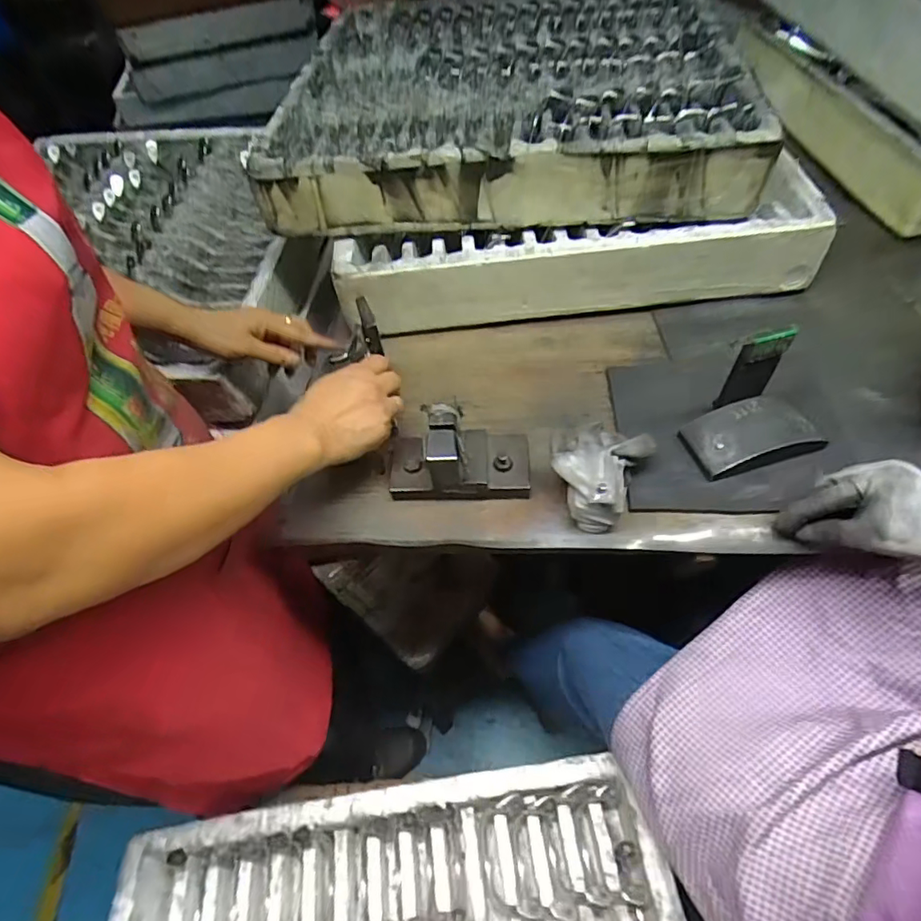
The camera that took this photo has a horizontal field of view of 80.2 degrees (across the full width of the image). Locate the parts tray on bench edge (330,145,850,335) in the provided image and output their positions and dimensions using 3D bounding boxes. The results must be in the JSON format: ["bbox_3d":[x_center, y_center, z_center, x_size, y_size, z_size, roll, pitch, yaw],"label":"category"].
[{"bbox_3d":[0.130,-0.225,0.633,0.532,0.097,0.087,-6,53,0],"label":"parts tray on bench edge"}]

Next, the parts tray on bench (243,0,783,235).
[{"bbox_3d":[0.065,-0.455,0.684,0.528,0.089,0.472,3,53,7],"label":"parts tray on bench"}]

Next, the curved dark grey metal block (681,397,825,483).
[{"bbox_3d":[0.270,-0.023,0.508,0.111,0.028,0.063,-15,53,-7],"label":"curved dark grey metal block"}]

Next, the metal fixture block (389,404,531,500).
[{"bbox_3d":[-0.002,-0.007,0.505,0.129,0.075,0.064,1,53,6],"label":"metal fixture block"}]

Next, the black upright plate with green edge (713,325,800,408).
[{"bbox_3d":[0.260,-0.080,0.484,0.043,0.087,0.009,-6,54,-4],"label":"black upright plate with green edge"}]

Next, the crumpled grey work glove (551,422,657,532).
[{"bbox_3d":[0.123,0.014,0.488,0.082,0.062,0.082,-2,53,3],"label":"crumpled grey work glove"}]

